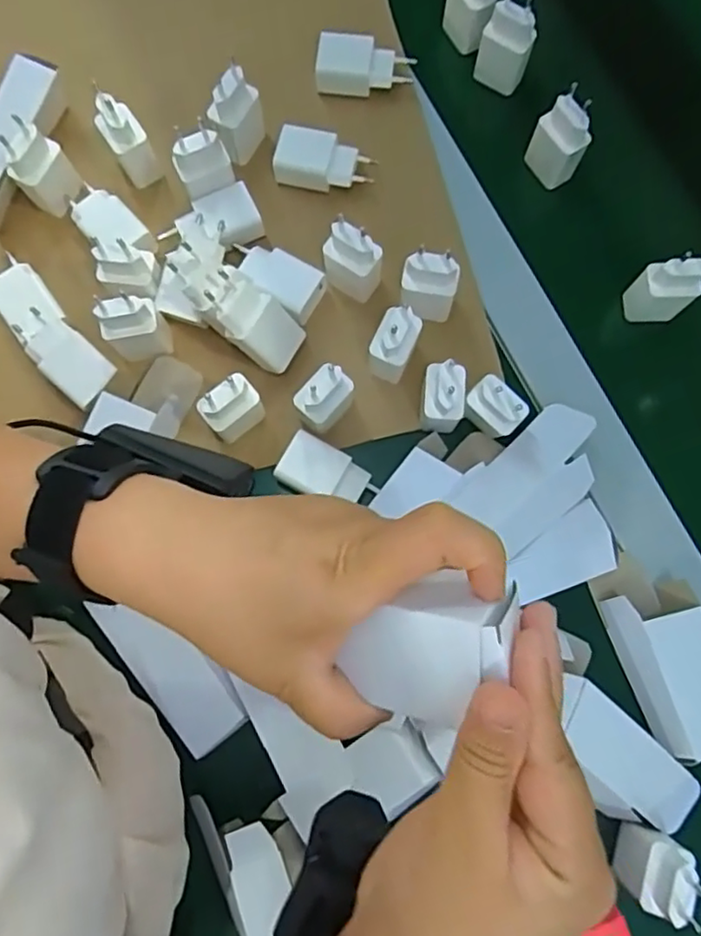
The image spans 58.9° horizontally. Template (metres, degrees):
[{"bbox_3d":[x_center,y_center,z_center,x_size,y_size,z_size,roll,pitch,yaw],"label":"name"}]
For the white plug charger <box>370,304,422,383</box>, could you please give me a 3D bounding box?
[{"bbox_3d":[0.032,-0.090,0.450,0.027,0.074,0.035,24,79,4],"label":"white plug charger"}]

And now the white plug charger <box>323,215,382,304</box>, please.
[{"bbox_3d":[0.001,-0.151,0.462,0.040,0.071,0.022,23,79,3],"label":"white plug charger"}]

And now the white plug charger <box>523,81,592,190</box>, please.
[{"bbox_3d":[0.167,-0.261,0.494,0.023,0.071,0.040,-26,80,-6],"label":"white plug charger"}]

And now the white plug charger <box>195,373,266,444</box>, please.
[{"bbox_3d":[-0.082,-0.040,0.437,0.026,0.063,0.040,44,81,7],"label":"white plug charger"}]

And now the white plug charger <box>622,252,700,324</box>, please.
[{"bbox_3d":[0.242,-0.137,0.472,0.039,0.071,0.026,3,79,0],"label":"white plug charger"}]

